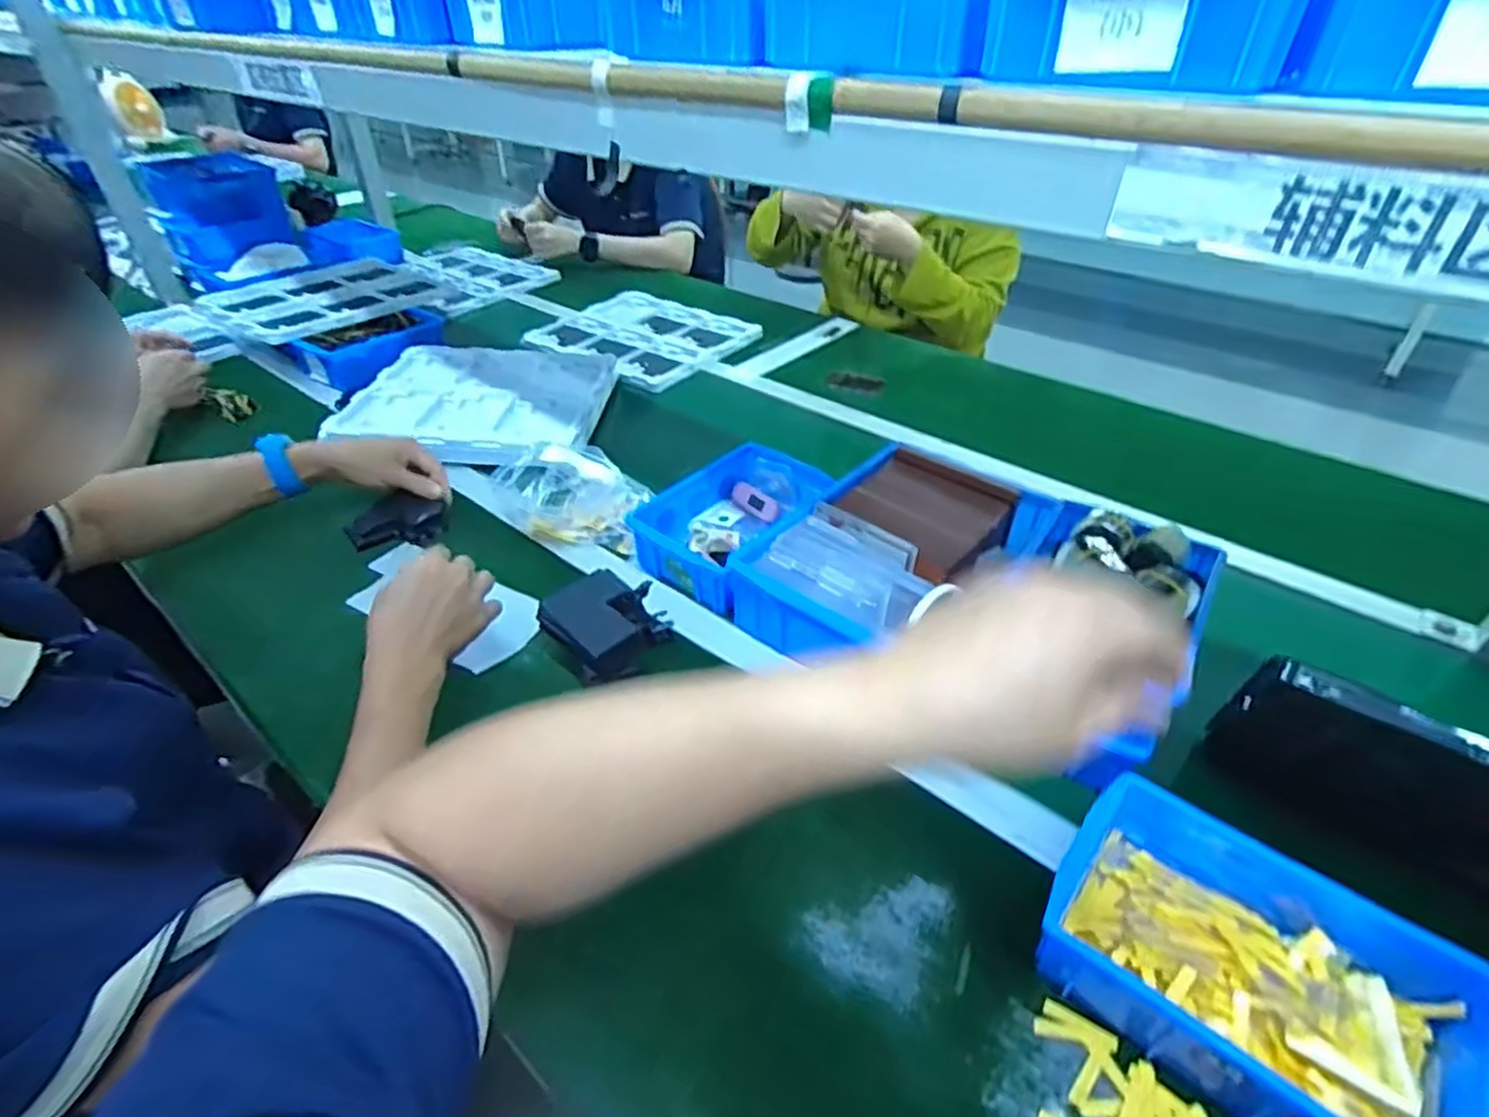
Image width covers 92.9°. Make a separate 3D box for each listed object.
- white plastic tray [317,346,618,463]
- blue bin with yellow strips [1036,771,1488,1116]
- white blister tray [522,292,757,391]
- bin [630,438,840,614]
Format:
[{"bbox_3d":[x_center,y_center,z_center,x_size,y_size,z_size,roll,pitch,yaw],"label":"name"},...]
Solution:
[{"bbox_3d":[-0.363,-0.228,0.973,0.329,0.023,0.337,2,39,2],"label":"white plastic tray"},{"bbox_3d":[0.287,0.227,0.403,0.199,0.067,0.149,30,48,31],"label":"blue bin with yellow strips"},{"bbox_3d":[-0.174,-0.381,1.215,0.312,0.030,0.290,22,44,24],"label":"white blister tray"},{"bbox_3d":[-0.003,-0.044,0.735,0.144,0.065,0.197,28,47,30],"label":"bin"}]

